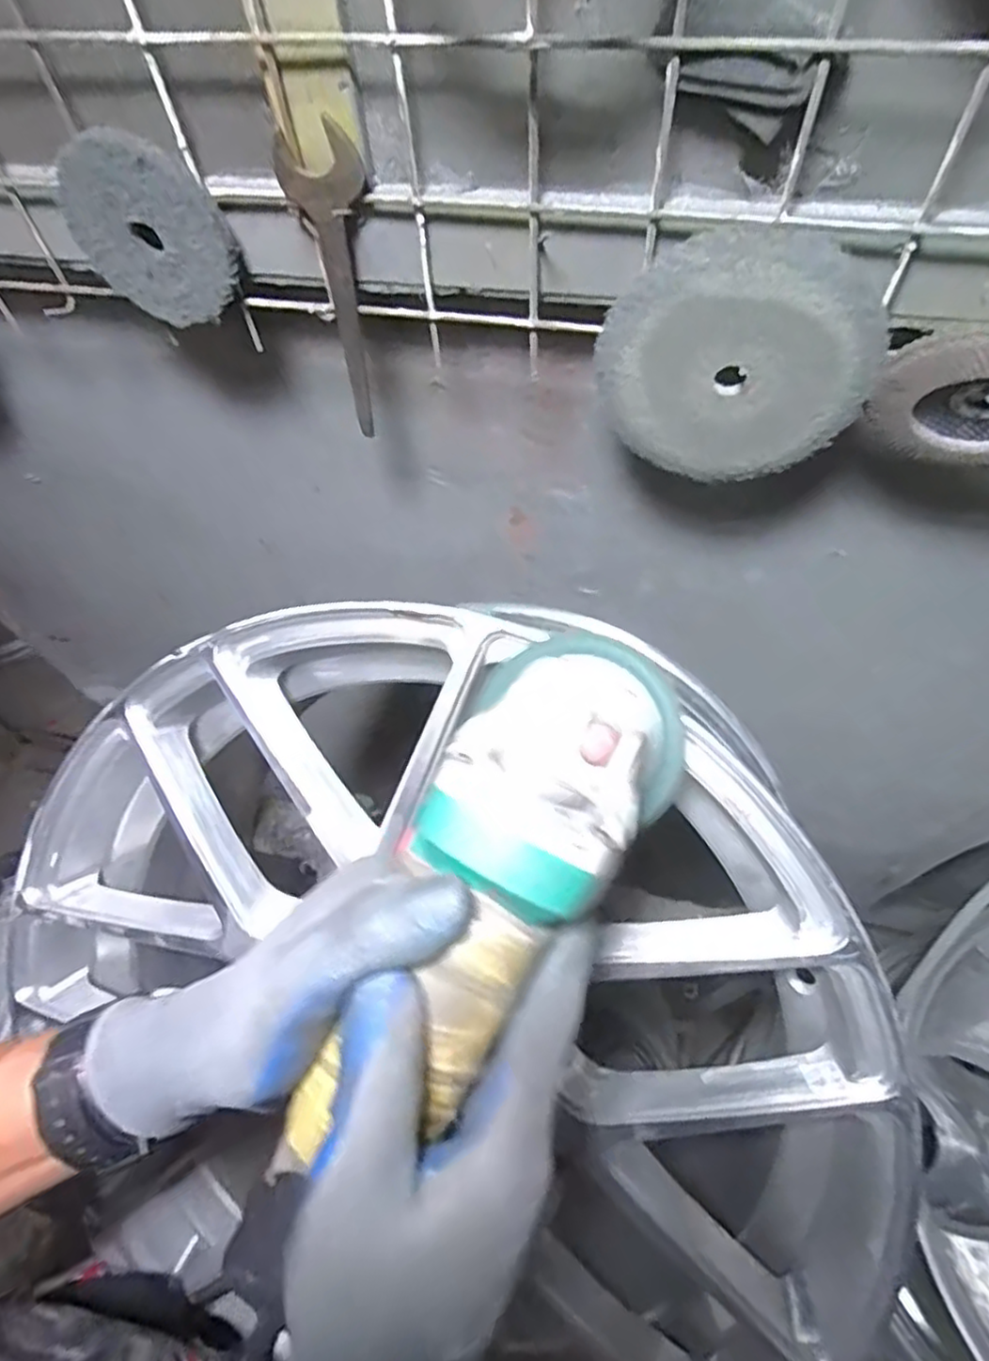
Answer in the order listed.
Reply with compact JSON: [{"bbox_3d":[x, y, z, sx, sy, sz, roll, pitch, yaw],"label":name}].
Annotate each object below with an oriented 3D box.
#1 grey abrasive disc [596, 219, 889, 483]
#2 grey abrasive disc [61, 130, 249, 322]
[{"bbox_3d":[0.116,-0.152,0.331,0.124,0.122,0.011,8,59,9],"label":"grey abrasive disc"},{"bbox_3d":[-0.173,-0.224,0.341,0.086,0.083,0.012,11,59,11],"label":"grey abrasive disc"}]

